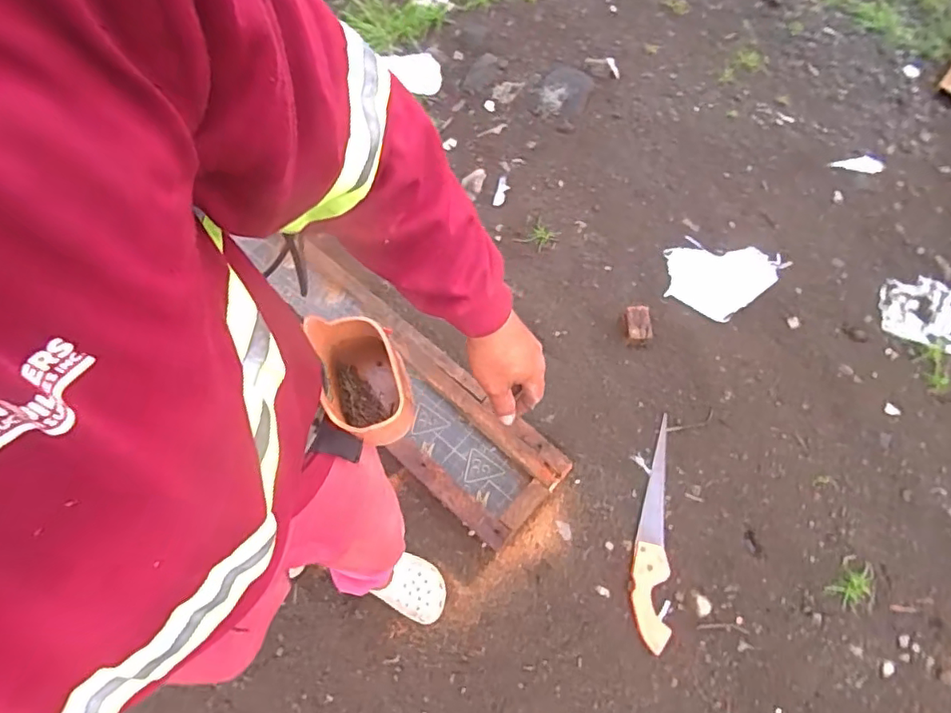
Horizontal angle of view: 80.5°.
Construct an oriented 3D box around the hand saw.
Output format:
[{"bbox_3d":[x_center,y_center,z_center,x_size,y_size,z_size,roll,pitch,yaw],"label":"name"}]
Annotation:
[{"bbox_3d":[0.379,0.370,1.212,0.078,0.026,0.476,5,66,5],"label":"hand saw"}]

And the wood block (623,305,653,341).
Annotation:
[{"bbox_3d":[0.398,-0.080,1.381,0.059,0.042,0.090,0,66,2],"label":"wood block"}]

